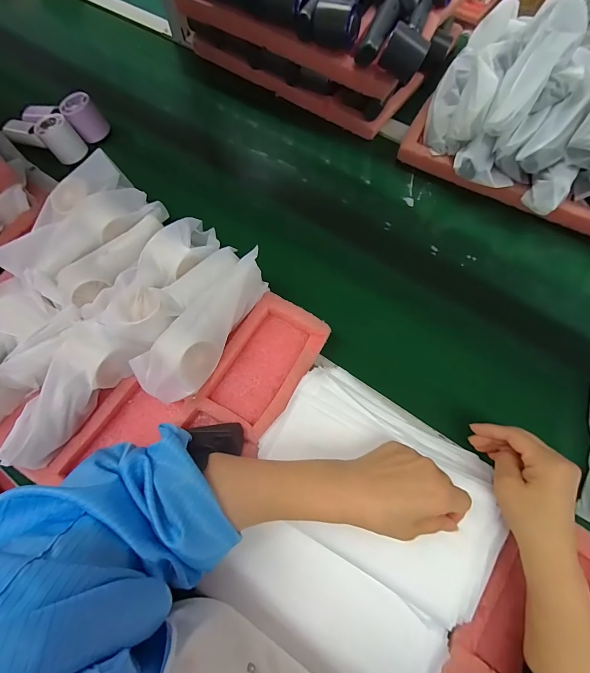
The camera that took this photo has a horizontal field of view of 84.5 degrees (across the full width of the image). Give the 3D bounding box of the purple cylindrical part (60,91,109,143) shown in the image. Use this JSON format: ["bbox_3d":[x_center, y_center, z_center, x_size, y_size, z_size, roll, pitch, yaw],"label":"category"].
[{"bbox_3d":[-0.369,-0.384,0.569,0.055,0.046,0.060,0,69,1],"label":"purple cylindrical part"}]

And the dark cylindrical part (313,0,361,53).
[{"bbox_3d":[0.064,-0.470,0.490,0.064,0.045,0.039,22,71,9],"label":"dark cylindrical part"}]

